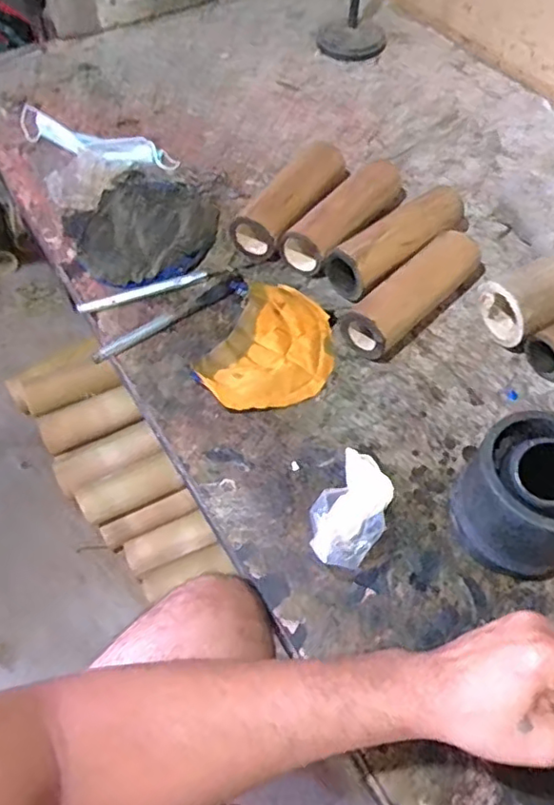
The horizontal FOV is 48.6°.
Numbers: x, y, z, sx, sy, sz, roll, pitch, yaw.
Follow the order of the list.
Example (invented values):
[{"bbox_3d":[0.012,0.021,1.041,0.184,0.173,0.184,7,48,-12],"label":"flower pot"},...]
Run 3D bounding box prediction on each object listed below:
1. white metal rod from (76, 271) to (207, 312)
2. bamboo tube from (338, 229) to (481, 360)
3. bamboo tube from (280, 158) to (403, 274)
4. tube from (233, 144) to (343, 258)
[{"bbox_3d":[-0.150,-0.125,0.684,0.146,0.006,0.013,-18,77,-15],"label":"white metal rod"},{"bbox_3d":[0.147,-0.118,0.658,0.182,0.055,0.061,-39,66,-23],"label":"bamboo tube"},{"bbox_3d":[0.086,-0.221,0.732,0.066,0.063,0.187,37,64,21],"label":"bamboo tube"},{"bbox_3d":[0.022,-0.245,0.744,0.063,0.072,0.175,33,63,19],"label":"tube"}]

